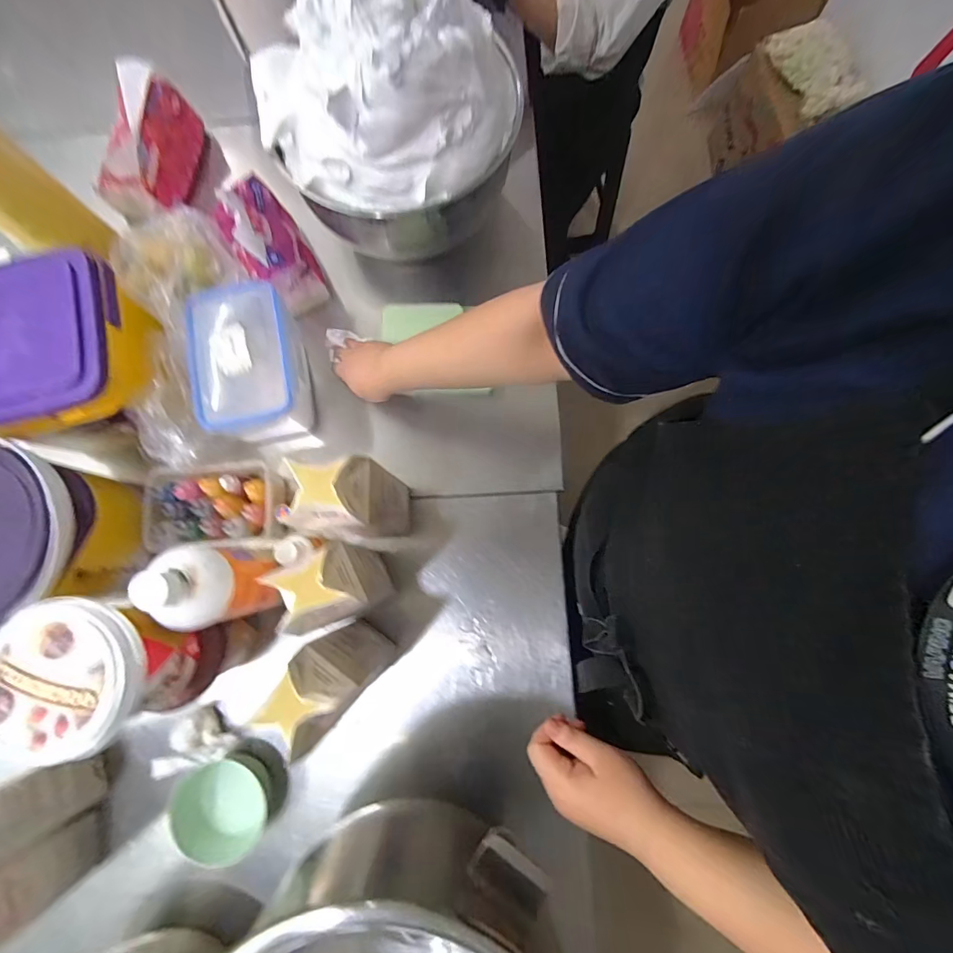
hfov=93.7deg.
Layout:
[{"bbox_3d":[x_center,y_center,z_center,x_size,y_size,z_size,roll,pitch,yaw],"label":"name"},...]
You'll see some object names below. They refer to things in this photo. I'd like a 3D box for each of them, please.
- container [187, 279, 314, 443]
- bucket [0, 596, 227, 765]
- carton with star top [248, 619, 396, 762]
[{"bbox_3d":[-0.317,-0.152,0.640,0.129,0.115,0.200,-13,80,-2],"label":"container"},{"bbox_3d":[-0.352,0.189,0.459,0.127,0.164,0.123,0,80,1],"label":"bucket"},{"bbox_3d":[-0.148,0.212,0.475,0.072,0.208,0.066,29,81,5],"label":"carton with star top"}]

